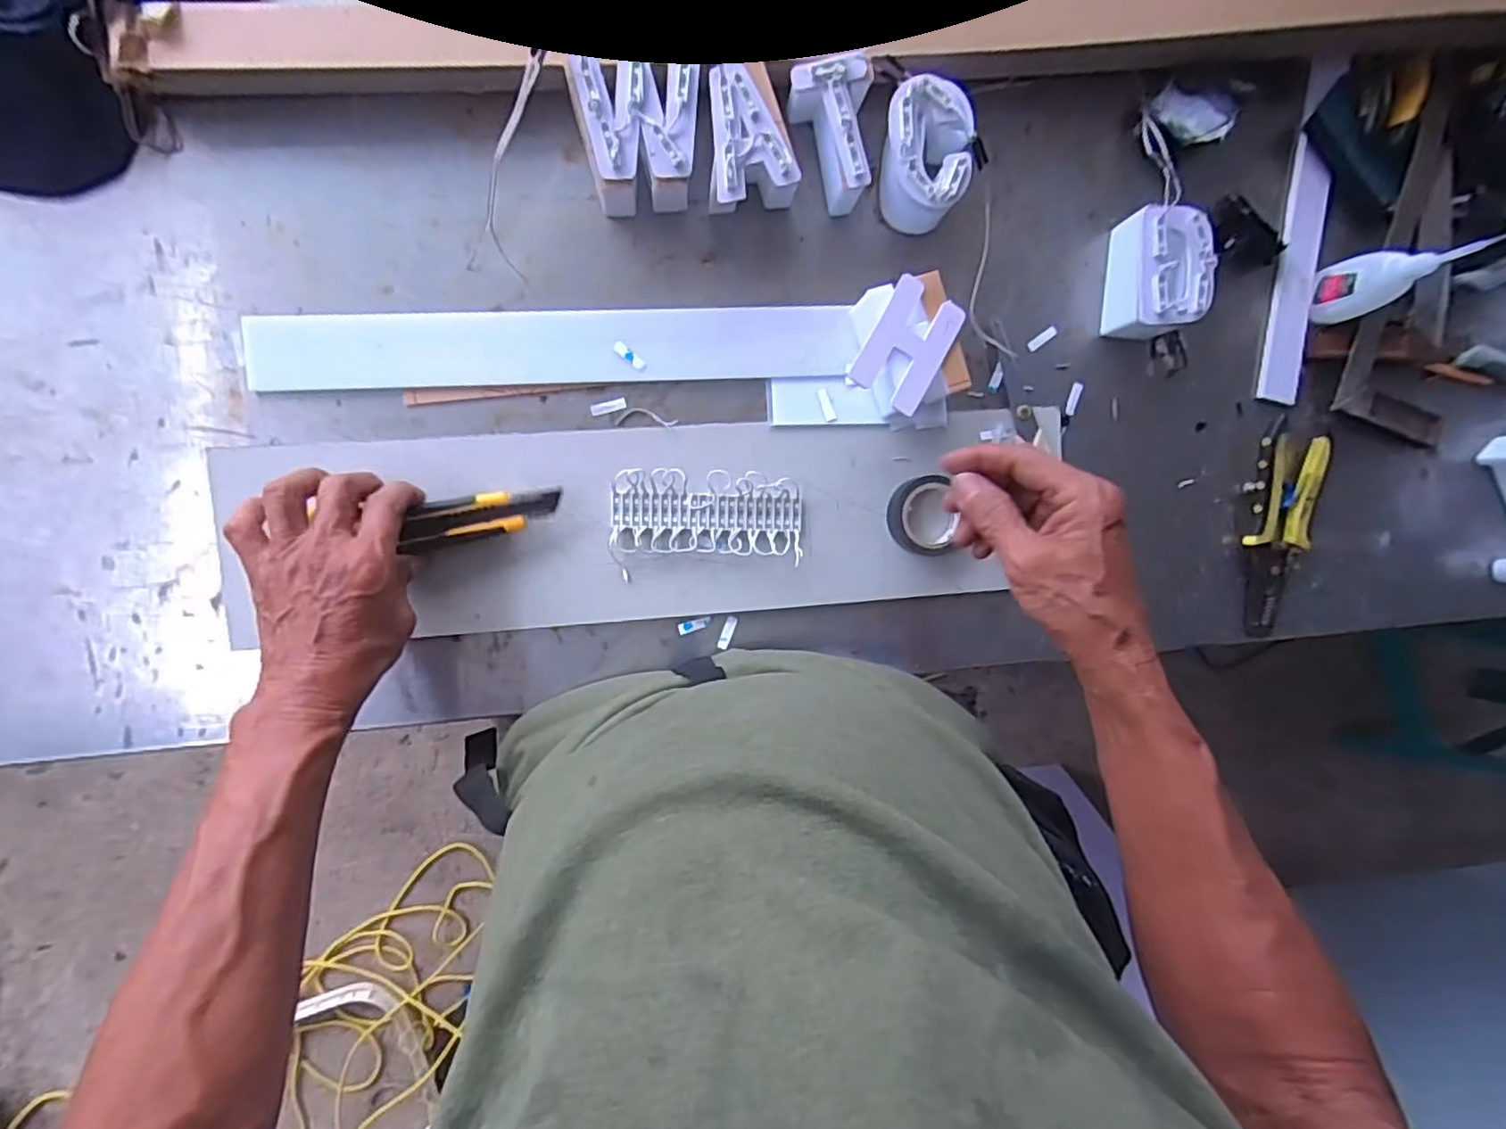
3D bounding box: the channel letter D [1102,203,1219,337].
[{"bbox_3d":[0.302,-0.216,0.504,0.053,0.053,0.088,1,92,-7],"label":"channel letter D"}]

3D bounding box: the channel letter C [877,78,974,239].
[{"bbox_3d":[0.119,-0.284,0.478,0.058,0.051,0.087,2,92,-7],"label":"channel letter C"}]

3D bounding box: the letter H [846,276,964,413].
[{"bbox_3d":[0.106,-0.150,0.460,0.053,0.010,0.080,28,91,-8],"label":"letter H"}]

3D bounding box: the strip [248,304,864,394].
[{"bbox_3d":[-0.132,-0.152,0.472,0.410,0.006,0.049,-3,106,-6],"label":"strip"}]

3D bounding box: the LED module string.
[{"bbox_3d":[-0.032,-0.030,0.486,0.137,0.015,0.070,3,92,-7],"label":"LED module string"}]

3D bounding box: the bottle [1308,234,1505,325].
[{"bbox_3d":[0.470,-0.213,0.489,0.034,0.102,0.047,39,87,-7],"label":"bottle"}]

